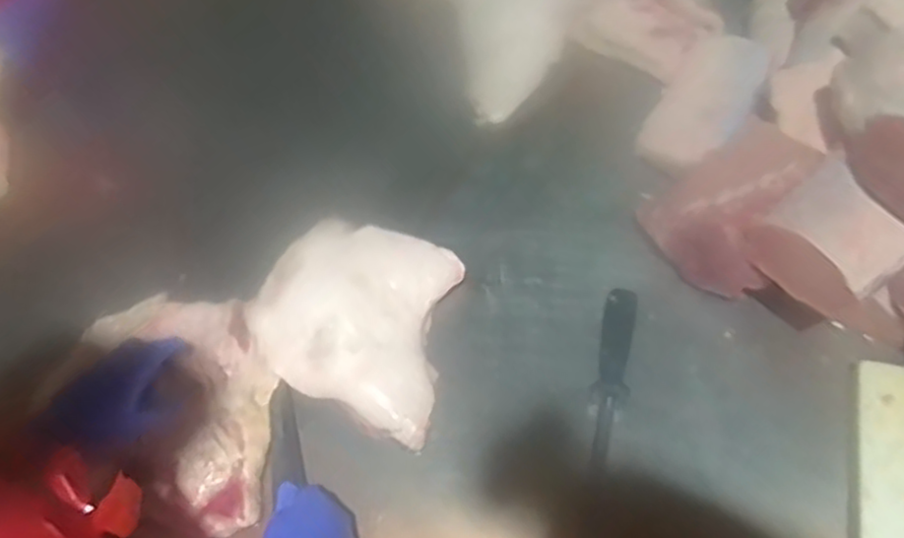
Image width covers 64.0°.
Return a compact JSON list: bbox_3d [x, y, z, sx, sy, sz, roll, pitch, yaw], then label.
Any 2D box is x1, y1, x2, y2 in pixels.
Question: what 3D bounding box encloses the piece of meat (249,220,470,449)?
[{"bbox_3d":[-0.097,0.046,0.725,0.196,0.065,0.193,14,58,14],"label":"piece of meat"}]

